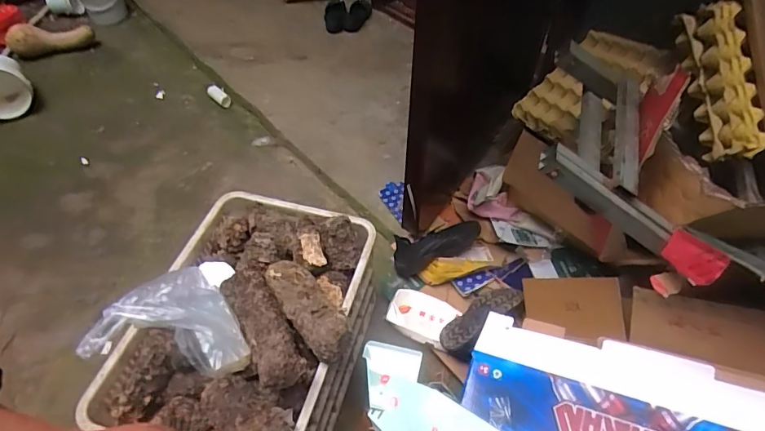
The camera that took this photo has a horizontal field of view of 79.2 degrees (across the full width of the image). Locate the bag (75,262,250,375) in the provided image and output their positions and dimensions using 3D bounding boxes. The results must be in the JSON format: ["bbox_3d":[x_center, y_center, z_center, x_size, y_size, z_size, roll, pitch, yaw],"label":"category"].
[{"bbox_3d":[-0.400,0.200,0.863,0.253,0.114,0.199,-13,51,-12],"label":"bag"}]

